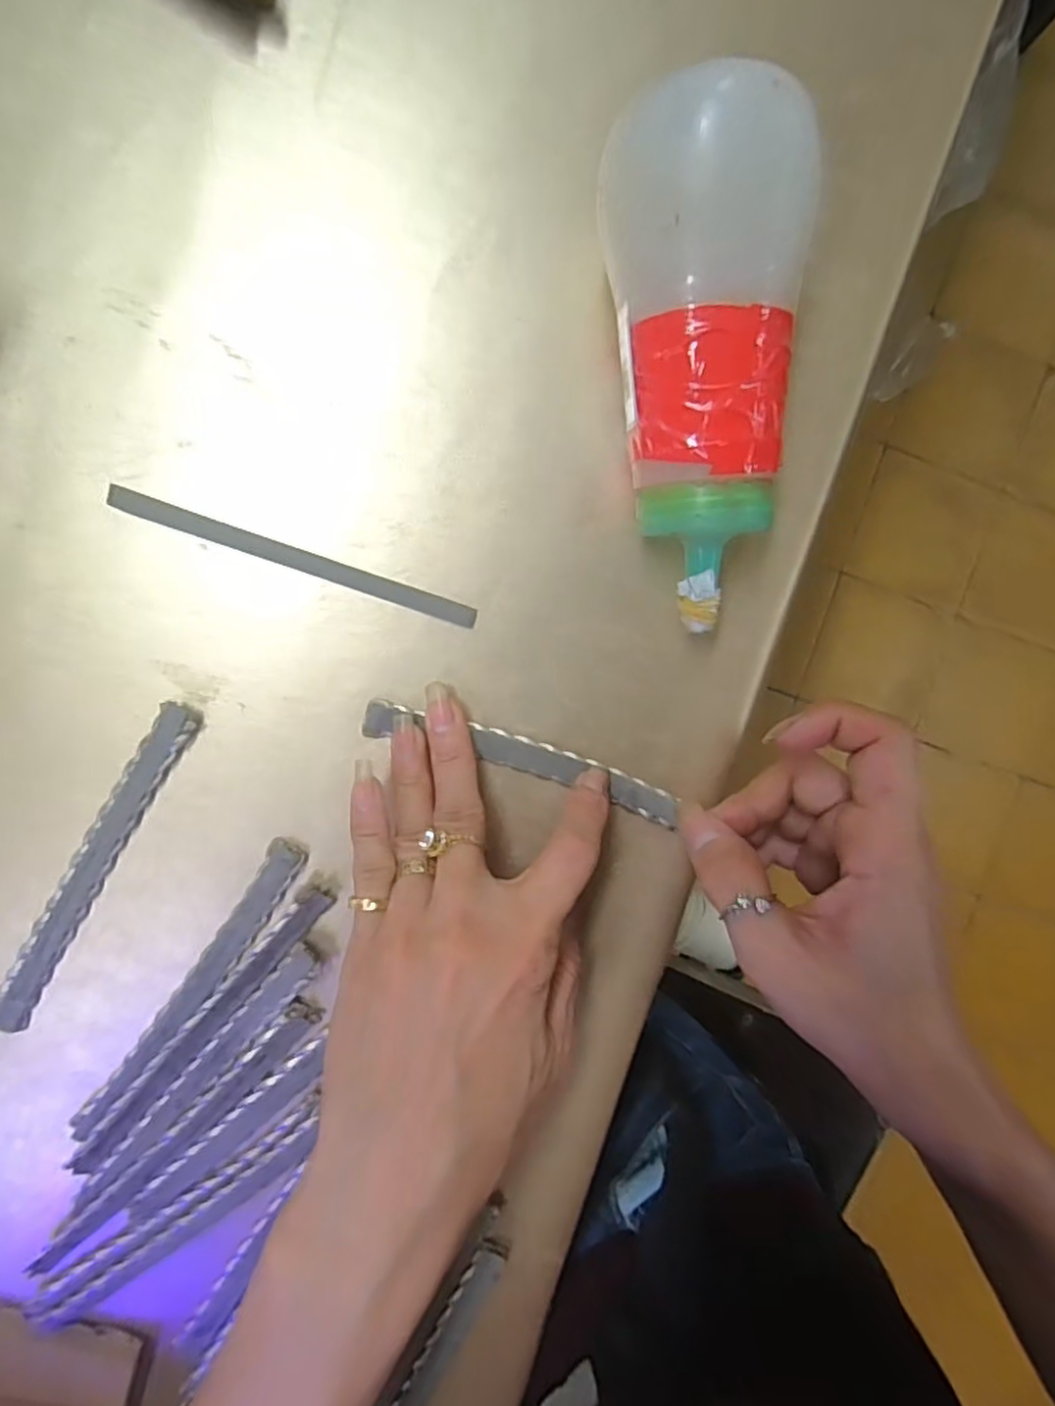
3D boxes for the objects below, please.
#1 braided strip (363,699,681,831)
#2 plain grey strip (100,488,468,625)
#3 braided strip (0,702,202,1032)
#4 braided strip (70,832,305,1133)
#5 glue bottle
[{"bbox_3d":[-0.001,0.022,0.257,0.122,0.007,0.015,18,92,-4],"label":"braided strip"},{"bbox_3d":[-0.084,-0.052,0.248,0.133,0.004,0.008,18,92,-6],"label":"plain grey strip"},{"bbox_3d":[-0.158,0.059,0.247,0.014,0.007,0.132,30,91,-6],"label":"braided strip"},{"bbox_3d":[-0.124,0.106,0.253,0.015,0.007,0.129,35,91,-6],"label":"braided strip"},{"bbox_3d":[0.059,-0.106,0.227,0.061,0.055,0.150,-9,95,-4],"label":"glue bottle"}]

